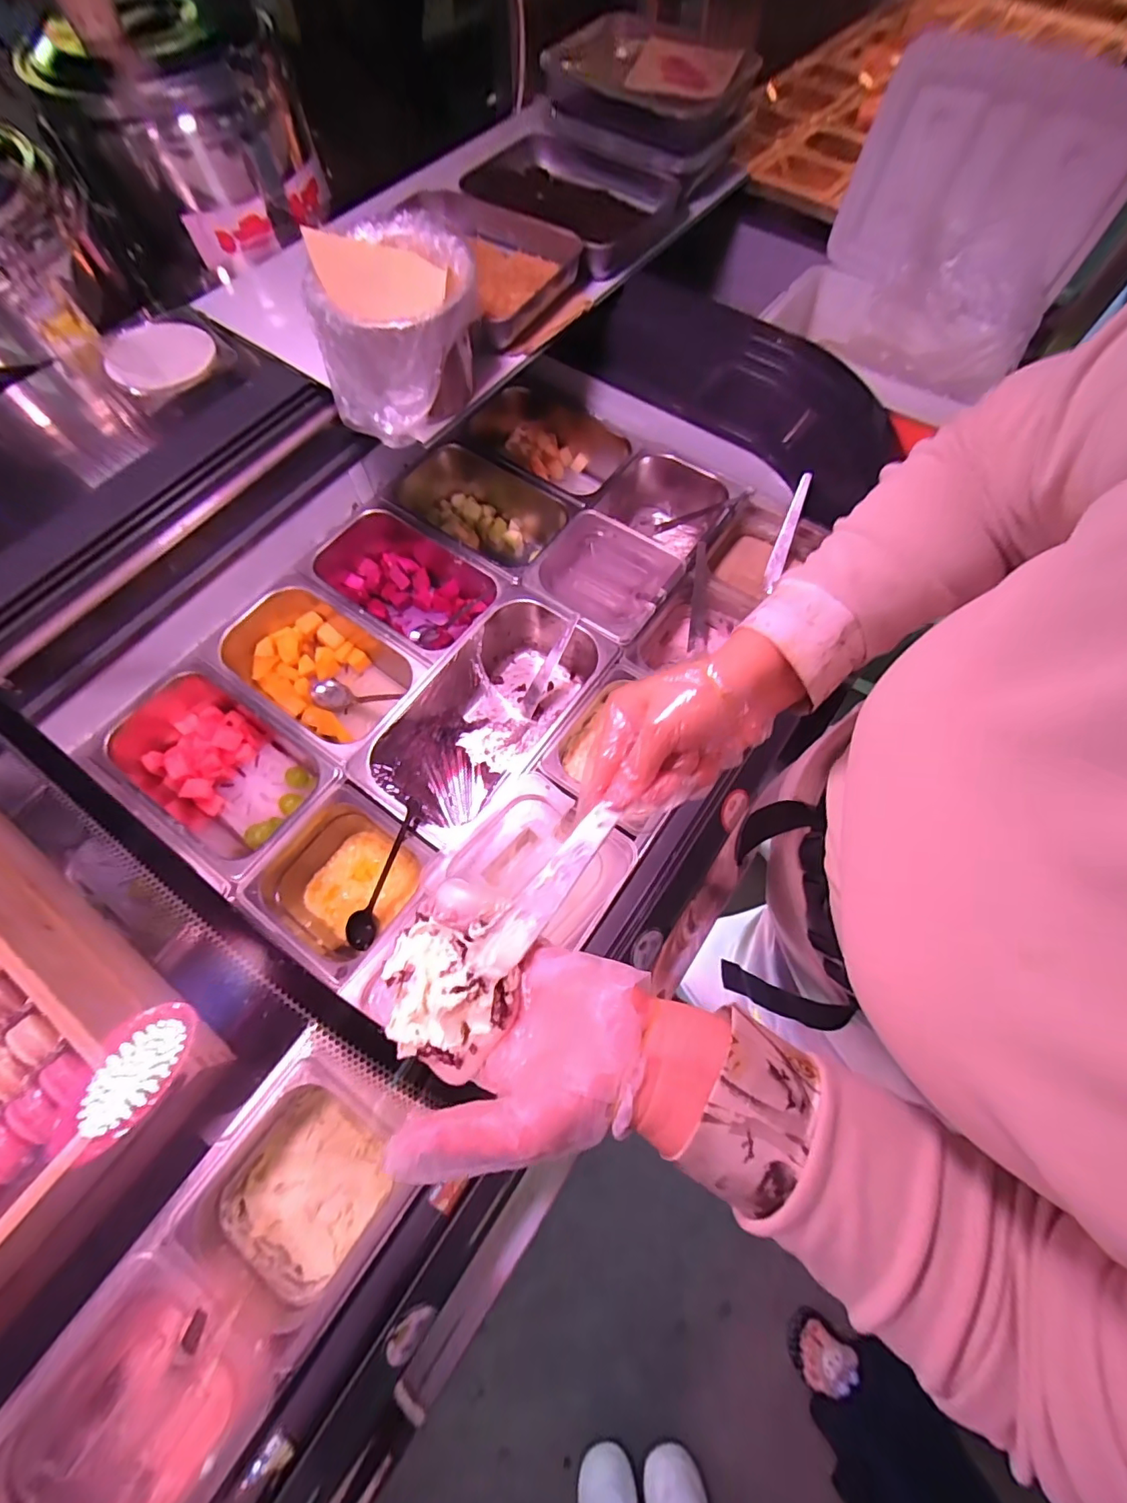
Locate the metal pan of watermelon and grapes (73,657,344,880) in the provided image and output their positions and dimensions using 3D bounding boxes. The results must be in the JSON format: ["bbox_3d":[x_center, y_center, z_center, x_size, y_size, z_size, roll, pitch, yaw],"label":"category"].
[{"bbox_3d":[-0.419,0.021,0.653,0.303,0.110,0.169,30,71,15],"label":"metal pan of watermelon and grapes"}]

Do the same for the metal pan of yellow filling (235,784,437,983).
[{"bbox_3d":[-0.236,0.148,0.596,0.156,0.091,0.163,31,71,15],"label":"metal pan of yellow filling"}]

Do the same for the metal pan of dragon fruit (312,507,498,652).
[{"bbox_3d":[-0.234,-0.238,0.754,0.250,0.097,0.166,39,73,18],"label":"metal pan of dragon fruit"}]

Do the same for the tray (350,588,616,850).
[{"bbox_3d":[-0.084,-0.035,0.673,0.173,0.109,0.330,31,71,15],"label":"tray"}]

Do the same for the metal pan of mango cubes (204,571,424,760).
[{"bbox_3d":[-0.316,-0.100,0.698,0.272,0.107,0.167,30,71,15],"label":"metal pan of mango cubes"}]

